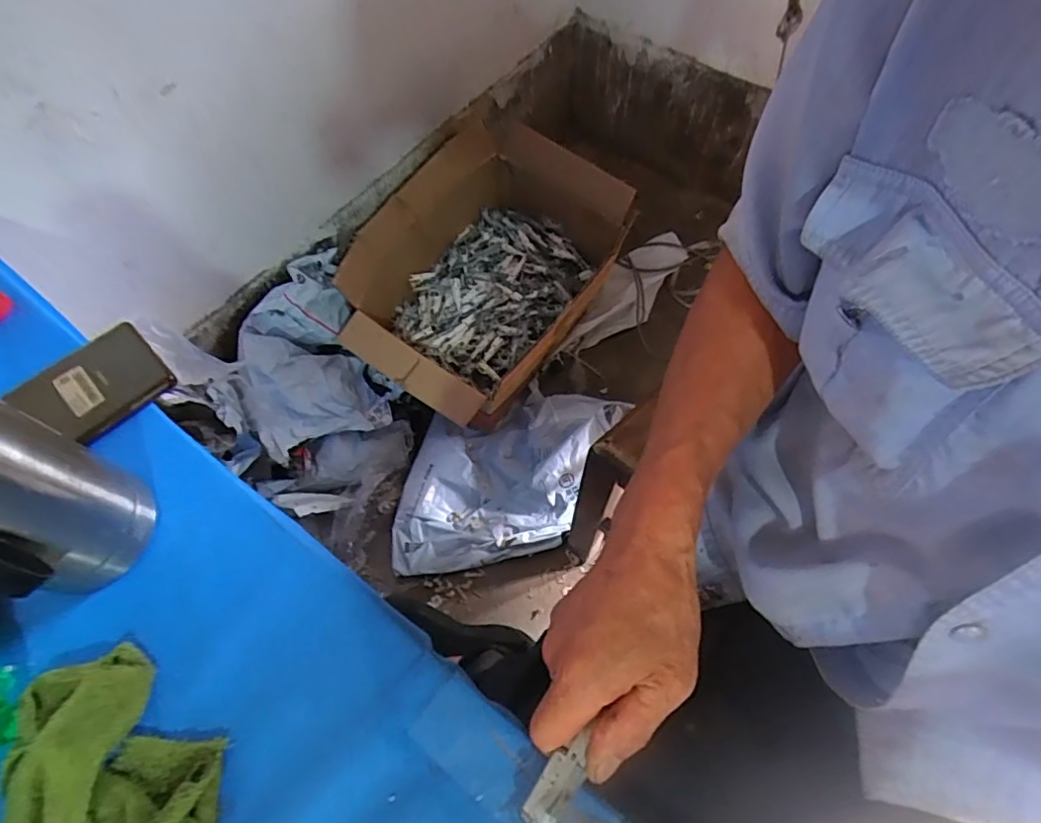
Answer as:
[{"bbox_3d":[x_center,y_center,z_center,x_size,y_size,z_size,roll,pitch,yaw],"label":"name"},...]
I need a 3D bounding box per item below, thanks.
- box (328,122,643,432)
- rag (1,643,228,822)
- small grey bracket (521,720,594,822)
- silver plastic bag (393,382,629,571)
[{"bbox_3d":[-0.063,-0.275,1.027,0.395,0.228,0.569,33,68,16],"label":"box"},{"bbox_3d":[-0.213,0.182,0.290,0.113,0.025,0.101,4,63,2],"label":"rag"},{"bbox_3d":[0.015,0.194,0.277,0.020,0.010,0.071,24,55,12],"label":"small grey bracket"},{"bbox_3d":[-0.028,0.100,0.975,0.443,0.128,0.273,-19,64,-9],"label":"silver plastic bag"}]

